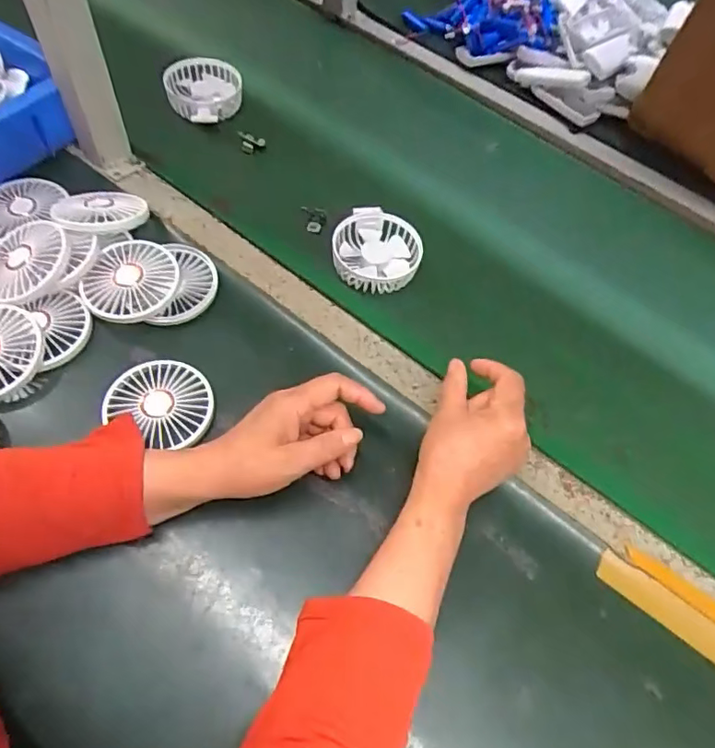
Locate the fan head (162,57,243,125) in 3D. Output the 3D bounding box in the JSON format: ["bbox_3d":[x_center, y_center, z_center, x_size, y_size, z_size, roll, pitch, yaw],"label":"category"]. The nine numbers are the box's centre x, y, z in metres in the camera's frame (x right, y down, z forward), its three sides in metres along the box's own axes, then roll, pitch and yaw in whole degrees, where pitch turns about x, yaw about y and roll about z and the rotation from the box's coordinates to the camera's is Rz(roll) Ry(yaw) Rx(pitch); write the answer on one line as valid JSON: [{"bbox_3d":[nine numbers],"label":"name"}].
[{"bbox_3d":[-0.200,-0.369,0.731,0.095,0.042,0.107,-17,63,-17],"label":"fan head"}]

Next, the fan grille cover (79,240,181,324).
[{"bbox_3d":[-0.217,-0.087,0.535,0.089,0.020,0.086,-37,74,-14],"label":"fan grille cover"}]

